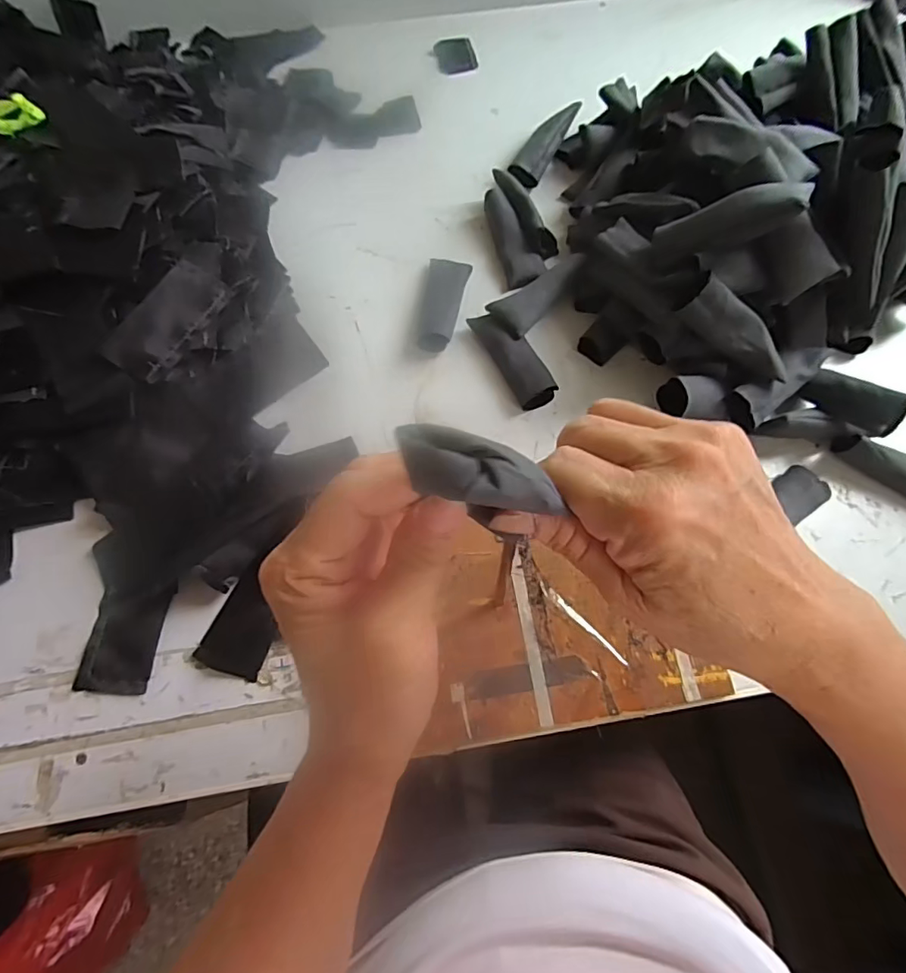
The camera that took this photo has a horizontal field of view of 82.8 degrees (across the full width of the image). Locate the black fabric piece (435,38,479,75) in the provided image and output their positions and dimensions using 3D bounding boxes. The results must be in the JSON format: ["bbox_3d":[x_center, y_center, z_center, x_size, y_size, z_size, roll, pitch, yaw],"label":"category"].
[{"bbox_3d":[0.004,-0.532,0.631,0.048,0.009,0.055,-10,69,-3],"label":"black fabric piece"}]

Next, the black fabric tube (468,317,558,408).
[{"bbox_3d":[0.055,-0.116,0.462,0.035,0.020,0.105,-24,70,-8],"label":"black fabric tube"}]

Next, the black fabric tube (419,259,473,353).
[{"bbox_3d":[-0.007,-0.175,0.488,0.040,0.023,0.112,4,69,3],"label":"black fabric tube"}]

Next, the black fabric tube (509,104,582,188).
[{"bbox_3d":[0.100,-0.371,0.559,0.032,0.027,0.110,28,72,11],"label":"black fabric tube"}]

